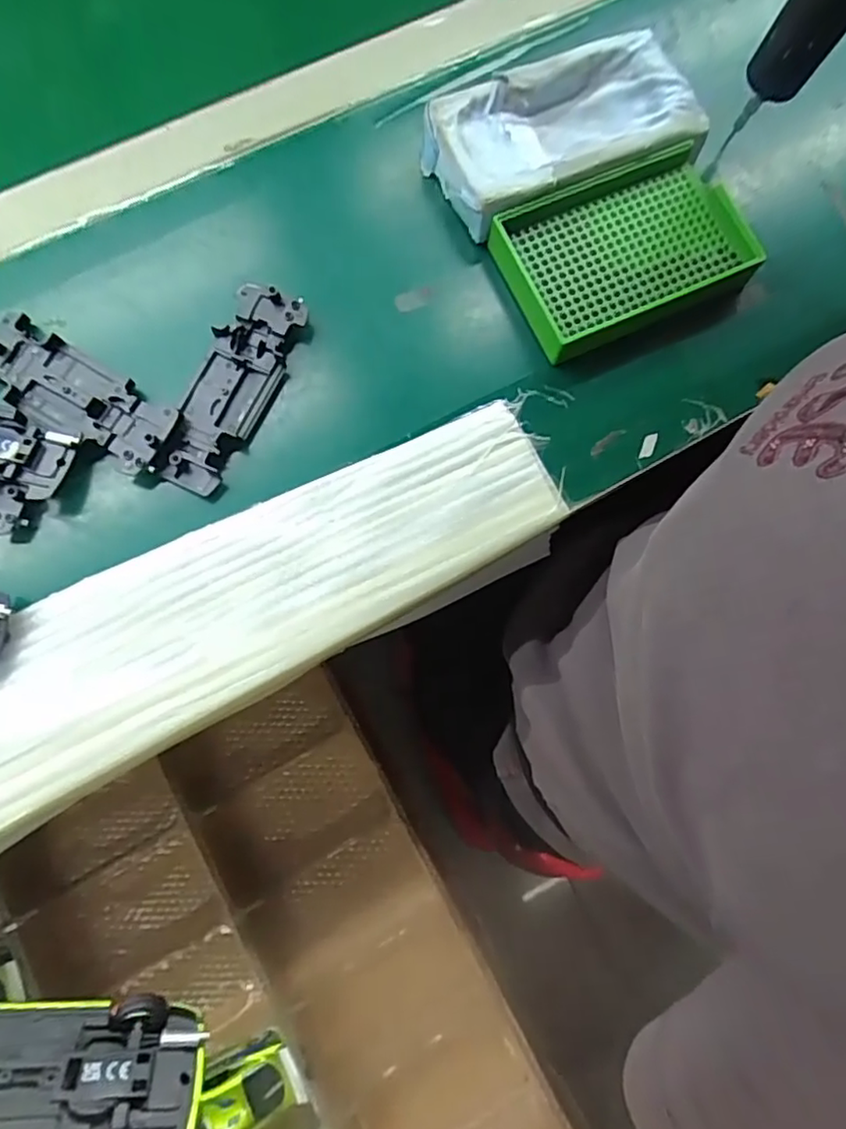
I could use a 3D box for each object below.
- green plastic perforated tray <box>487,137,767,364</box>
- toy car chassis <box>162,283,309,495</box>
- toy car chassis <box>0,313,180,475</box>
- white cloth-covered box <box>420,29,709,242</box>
[{"bbox_3d":[0.122,-0.187,0.375,0.142,0.034,0.095,-25,80,-7],"label":"green plastic perforated tray"},{"bbox_3d":[-0.110,-0.102,0.354,0.043,0.015,0.123,22,78,2],"label":"toy car chassis"},{"bbox_3d":[-0.196,-0.095,0.350,0.122,0.013,0.046,32,78,5],"label":"toy car chassis"},{"bbox_3d":[0.085,-0.266,0.378,0.157,0.030,0.081,-22,80,-7],"label":"white cloth-covered box"}]

